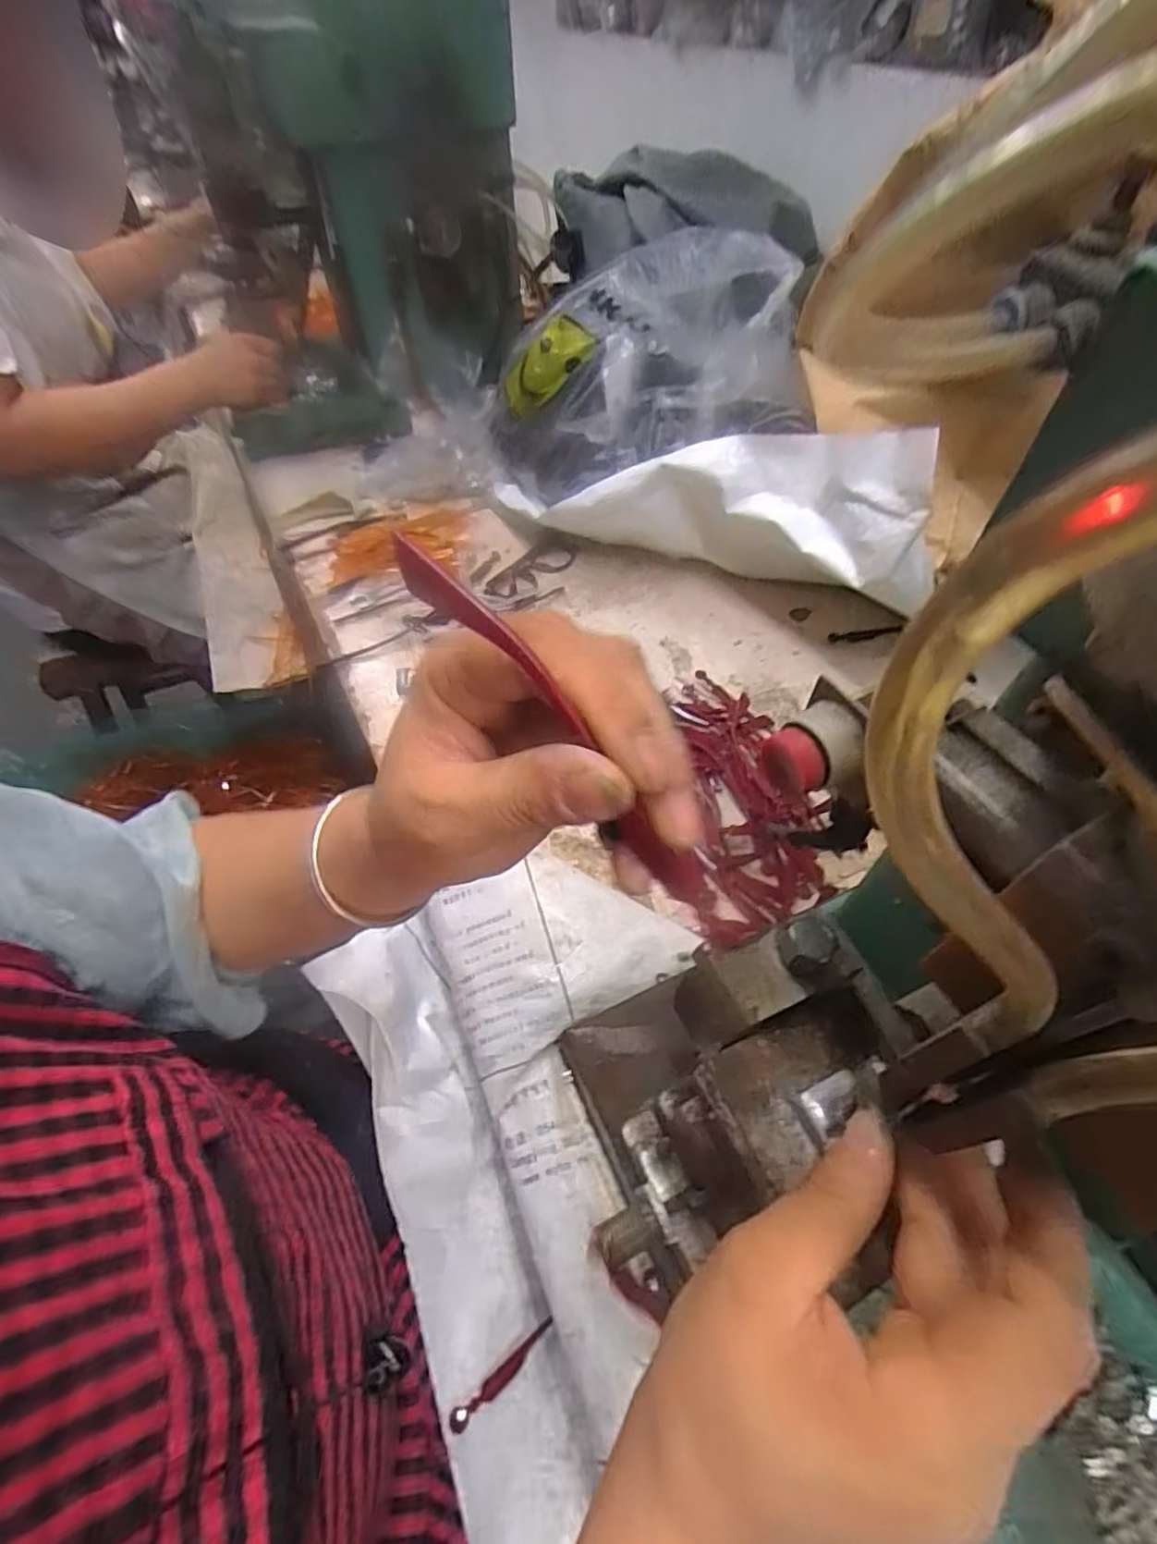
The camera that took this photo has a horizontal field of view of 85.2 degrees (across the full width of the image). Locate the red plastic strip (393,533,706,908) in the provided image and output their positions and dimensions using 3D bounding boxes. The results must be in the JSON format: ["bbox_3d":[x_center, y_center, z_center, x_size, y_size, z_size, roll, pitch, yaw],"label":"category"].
[{"bbox_3d":[-0.005,-0.009,0.153,0.007,0.022,0.116,-45,104,-29],"label":"red plastic strip"}]

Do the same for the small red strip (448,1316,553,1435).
[{"bbox_3d":[-0.044,0.363,0.381,0.011,0.009,0.086,45,23,29],"label":"small red strip"}]

